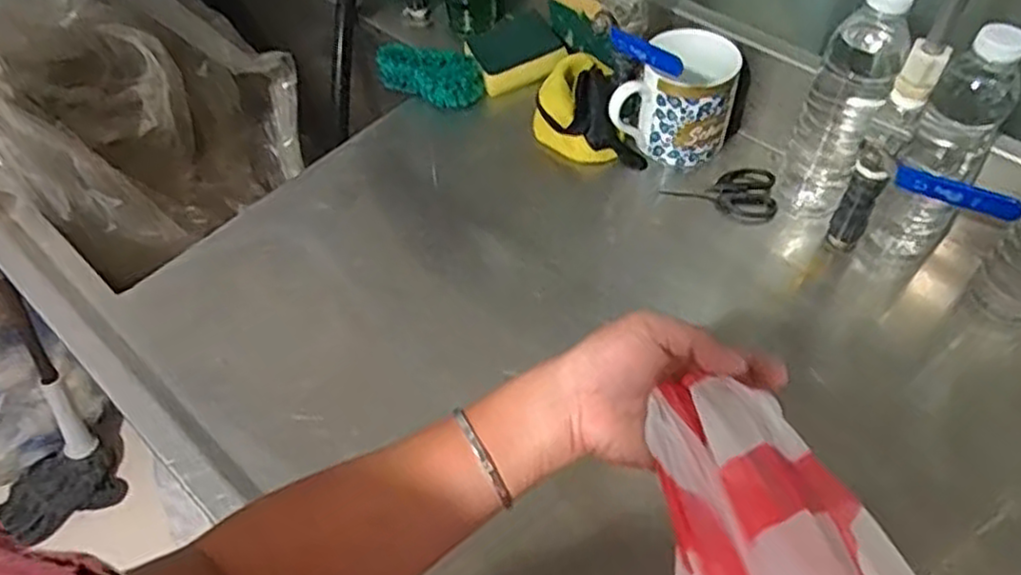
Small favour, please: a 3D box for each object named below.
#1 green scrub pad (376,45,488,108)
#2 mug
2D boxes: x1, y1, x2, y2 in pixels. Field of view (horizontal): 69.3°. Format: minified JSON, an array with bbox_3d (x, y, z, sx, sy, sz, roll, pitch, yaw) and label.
[{"bbox_3d":[-0.093,-0.231,0.811,0.128,0.039,0.054,16,55,14],"label":"green scrub pad"},{"bbox_3d":[0.160,-0.181,0.713,0.106,0.101,0.087,12,55,11],"label":"mug"}]

